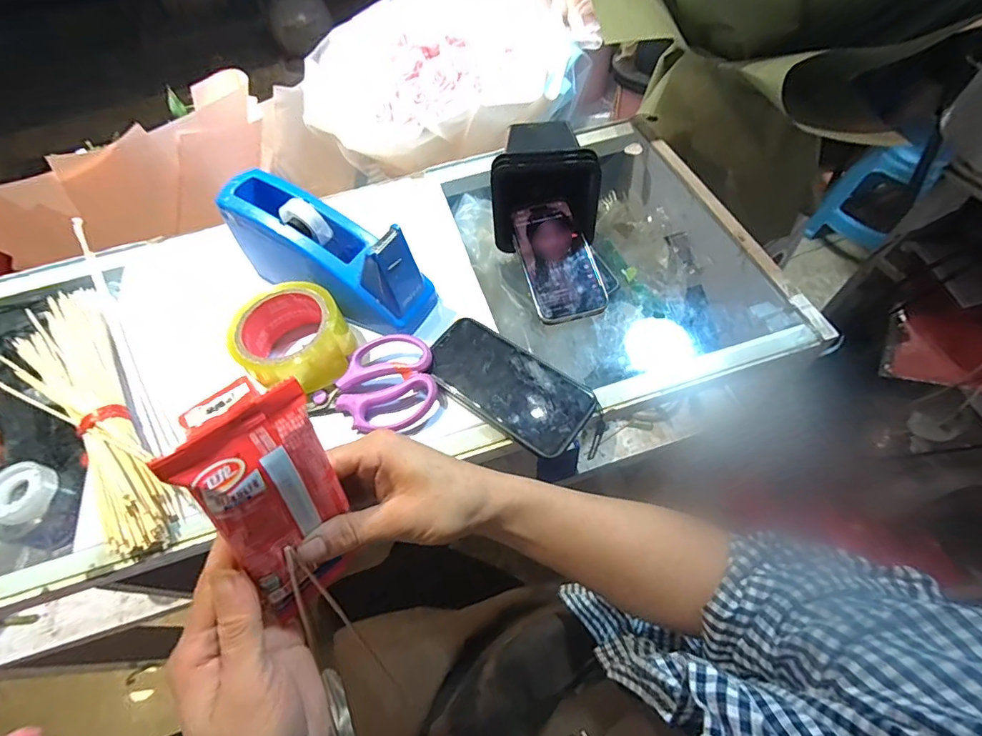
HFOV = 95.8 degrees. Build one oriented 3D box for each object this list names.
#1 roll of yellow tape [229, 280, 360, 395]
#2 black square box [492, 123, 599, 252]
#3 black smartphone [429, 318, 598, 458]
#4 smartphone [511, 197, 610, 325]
[{"bbox_3d":[-0.187,-0.027,0.427,0.097,0.049,0.098,-2,59,3],"label":"roll of yellow tape"},{"bbox_3d":[0.057,-0.211,0.491,0.103,0.110,0.146,-1,59,4],"label":"black square box"},{"bbox_3d":[0.012,0.015,0.406,0.155,0.010,0.075,31,66,21],"label":"black smartphone"},{"bbox_3d":[0.069,-0.116,0.466,0.073,0.006,0.145,-14,68,-3],"label":"smartphone"}]

